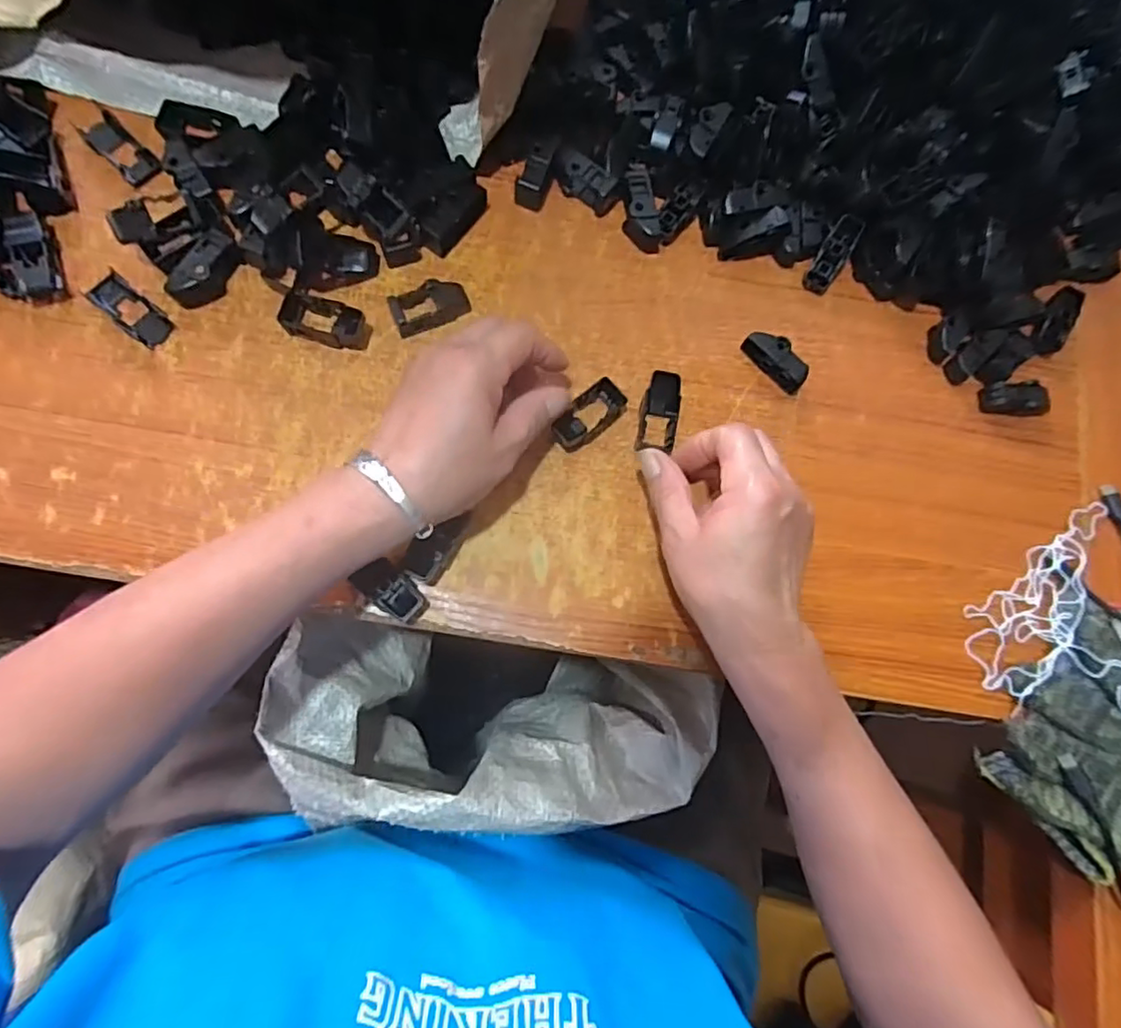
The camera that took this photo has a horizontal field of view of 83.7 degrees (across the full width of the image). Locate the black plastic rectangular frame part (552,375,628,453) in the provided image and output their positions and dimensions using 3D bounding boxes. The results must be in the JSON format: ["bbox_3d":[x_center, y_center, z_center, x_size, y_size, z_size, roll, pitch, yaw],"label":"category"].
[{"bbox_3d":[0.017,-0.061,0.393,0.026,0.015,0.053,44,78,3],"label":"black plastic rectangular frame part"}]

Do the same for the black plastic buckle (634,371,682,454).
[{"bbox_3d":[0.063,-0.065,0.396,0.024,0.016,0.047,10,80,-3],"label":"black plastic buckle"}]

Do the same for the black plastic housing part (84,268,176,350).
[{"bbox_3d":[-0.261,-0.124,0.381,0.055,0.004,0.023,39,78,3],"label":"black plastic housing part"}]

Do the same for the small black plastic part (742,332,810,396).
[{"bbox_3d":[0.141,-0.101,0.409,0.019,0.020,0.046,-44,86,-12],"label":"small black plastic part"}]

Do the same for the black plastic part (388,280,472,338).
[{"bbox_3d":[-0.082,-0.132,0.399,0.049,0.016,0.025,-26,83,-10],"label":"black plastic part"}]

